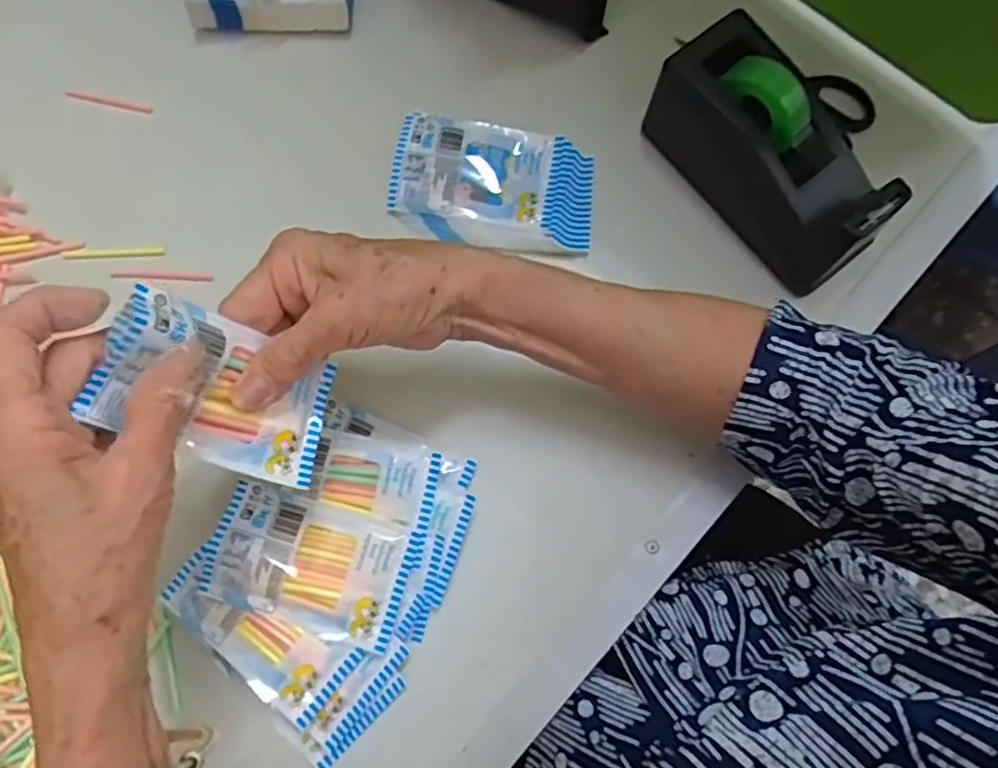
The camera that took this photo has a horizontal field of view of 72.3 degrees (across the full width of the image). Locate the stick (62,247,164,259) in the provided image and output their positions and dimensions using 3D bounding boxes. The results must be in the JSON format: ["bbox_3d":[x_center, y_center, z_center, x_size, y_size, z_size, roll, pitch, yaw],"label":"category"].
[{"bbox_3d":[-0.245,-0.083,0.432,0.065,0.007,0.006,0,77,-1],"label":"stick"}]

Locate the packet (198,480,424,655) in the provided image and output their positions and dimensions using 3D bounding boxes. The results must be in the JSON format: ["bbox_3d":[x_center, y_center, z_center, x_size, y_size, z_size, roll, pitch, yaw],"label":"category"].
[{"bbox_3d":[-0.099,0.095,0.361,0.101,0.009,0.061,19,79,1],"label":"packet"}]

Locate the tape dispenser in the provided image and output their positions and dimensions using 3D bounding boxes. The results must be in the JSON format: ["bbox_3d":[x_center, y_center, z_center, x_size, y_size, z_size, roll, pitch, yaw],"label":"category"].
[{"bbox_3d":[0.161,-0.136,0.401,0.058,0.090,0.151,-39,80,-8],"label":"tape dispenser"}]

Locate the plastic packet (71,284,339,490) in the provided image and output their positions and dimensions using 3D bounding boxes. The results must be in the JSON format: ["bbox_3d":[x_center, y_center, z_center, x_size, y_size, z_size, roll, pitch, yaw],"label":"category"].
[{"bbox_3d":[-0.119,0.004,0.301,0.015,0.104,0.061,8,77,41],"label":"plastic packet"}]

